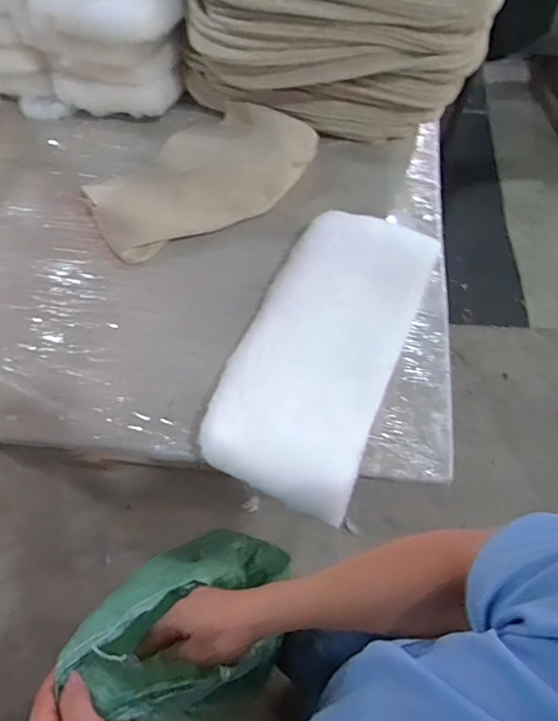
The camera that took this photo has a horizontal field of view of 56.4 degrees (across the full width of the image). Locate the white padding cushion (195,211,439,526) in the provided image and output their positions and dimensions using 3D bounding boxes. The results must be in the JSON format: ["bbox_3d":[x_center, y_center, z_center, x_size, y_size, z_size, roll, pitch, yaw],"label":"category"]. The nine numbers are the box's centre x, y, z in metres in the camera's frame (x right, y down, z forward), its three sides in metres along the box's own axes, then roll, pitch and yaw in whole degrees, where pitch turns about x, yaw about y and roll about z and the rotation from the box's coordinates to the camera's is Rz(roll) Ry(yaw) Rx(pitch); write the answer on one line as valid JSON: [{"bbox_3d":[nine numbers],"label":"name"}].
[{"bbox_3d":[0.061,-0.015,0.761,0.223,0.104,0.440,22,67,10],"label":"white padding cushion"}]

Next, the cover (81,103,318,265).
[{"bbox_3d":[-0.135,-0.337,0.922,0.405,0.075,0.233,-20,67,-9],"label":"cover"}]

